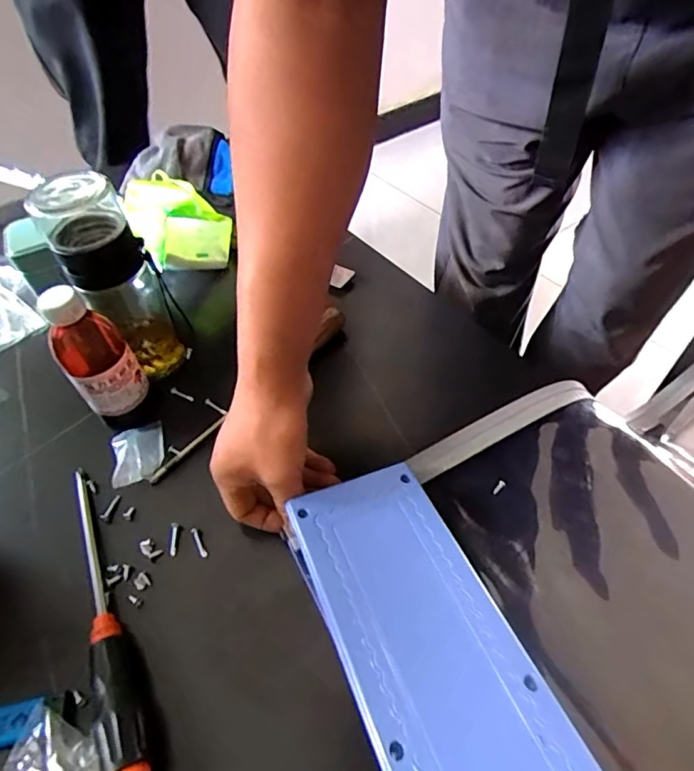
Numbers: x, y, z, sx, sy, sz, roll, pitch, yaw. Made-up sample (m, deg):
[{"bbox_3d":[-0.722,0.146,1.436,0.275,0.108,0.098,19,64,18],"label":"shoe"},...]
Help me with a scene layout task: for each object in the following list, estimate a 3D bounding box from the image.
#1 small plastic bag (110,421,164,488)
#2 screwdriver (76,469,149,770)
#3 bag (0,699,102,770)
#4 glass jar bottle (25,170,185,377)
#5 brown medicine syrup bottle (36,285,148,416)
[{"bbox_3d":[-0.189,0.060,0.454,0.045,0.007,0.060,-18,51,-10],"label":"small plastic bag"},{"bbox_3d":[-0.183,0.158,0.363,0.029,0.030,0.237,-27,54,-17],"label":"screwdriver"},{"bbox_3d":[-0.180,0.233,0.306,0.061,0.010,0.041,21,56,21],"label":"bag"},{"bbox_3d":[-0.208,-0.102,0.460,0.070,0.189,0.084,-20,52,-11],"label":"glass jar bottle"},{"bbox_3d":[-0.220,-0.027,0.433,0.056,0.122,0.048,-37,57,-23],"label":"brown medicine syrup bottle"}]

